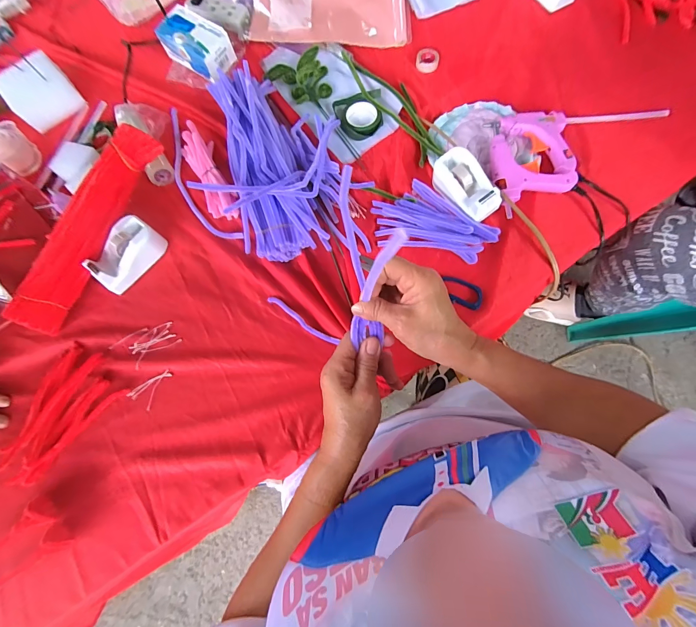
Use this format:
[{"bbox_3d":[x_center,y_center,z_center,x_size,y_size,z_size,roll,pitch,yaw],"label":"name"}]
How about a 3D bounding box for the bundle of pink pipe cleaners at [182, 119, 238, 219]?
[{"bbox_3d":[-0.206,-0.211,0.484,0.045,0.031,0.166,-27,76,-4],"label":"bundle of pink pipe cleaners"}]

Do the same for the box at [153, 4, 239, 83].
[{"bbox_3d":[-0.241,-0.433,0.533,0.118,0.050,0.071,36,80,11],"label":"box"}]

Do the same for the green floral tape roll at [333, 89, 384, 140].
[{"bbox_3d":[0.019,-0.301,0.498,0.069,0.018,0.071,-1,75,3],"label":"green floral tape roll"}]

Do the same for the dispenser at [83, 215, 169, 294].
[{"bbox_3d":[-0.303,-0.080,0.451,0.054,0.040,0.098,36,80,11],"label":"dispenser"}]

